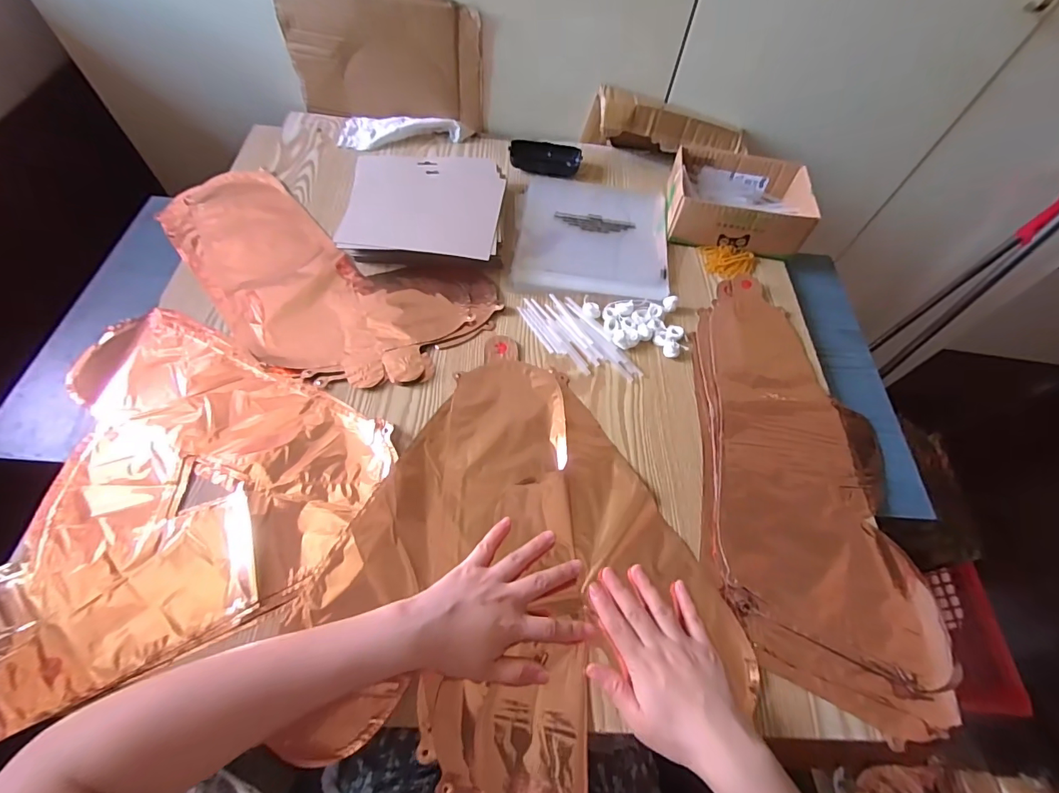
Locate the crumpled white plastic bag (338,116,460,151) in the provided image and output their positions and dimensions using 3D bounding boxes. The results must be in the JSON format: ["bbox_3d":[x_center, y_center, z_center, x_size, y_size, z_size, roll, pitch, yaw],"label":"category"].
[{"bbox_3d":[-0.200,-0.411,0.706,0.178,0.028,0.069,2,60,-3],"label":"crumpled white plastic bag"}]

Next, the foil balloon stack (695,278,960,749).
[{"bbox_3d":[0.284,0.066,0.484,0.211,0.013,0.458,4,60,-2],"label":"foil balloon stack"}]

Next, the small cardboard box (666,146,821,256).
[{"bbox_3d":[0.291,-0.277,0.644,0.180,0.064,0.147,8,60,0],"label":"small cardboard box"}]

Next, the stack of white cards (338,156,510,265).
[{"bbox_3d":[-0.136,-0.247,0.609,0.197,0.038,0.192,3,60,-2],"label":"stack of white cards"}]

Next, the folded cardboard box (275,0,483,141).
[{"bbox_3d":[-0.205,-0.487,0.659,0.267,0.170,0.032,9,60,1],"label":"folded cardboard box"}]

